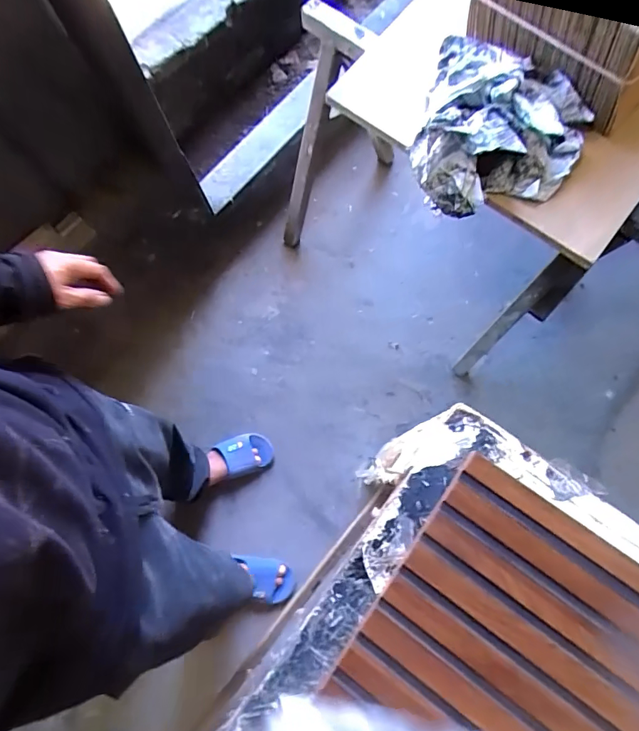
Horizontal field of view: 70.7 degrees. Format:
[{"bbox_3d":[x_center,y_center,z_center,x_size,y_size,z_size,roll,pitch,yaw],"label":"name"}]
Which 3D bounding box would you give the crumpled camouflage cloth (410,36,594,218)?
[{"bbox_3d":[0.308,-0.399,0.762,0.266,0.097,0.278,18,77,6],"label":"crumpled camouflage cloth"}]

